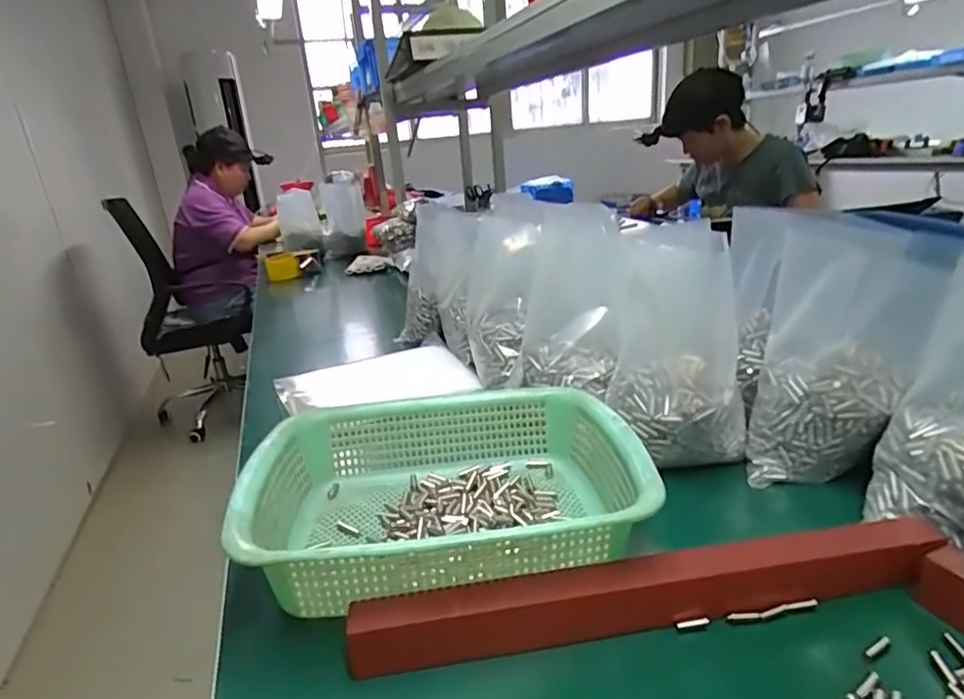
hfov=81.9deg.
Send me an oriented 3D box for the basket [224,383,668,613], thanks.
[{"bbox_3d":[-0.026,0.118,0.456,0.297,0.090,0.223,-7,18,-5],"label":"basket"}]

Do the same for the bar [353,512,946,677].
[{"bbox_3d":[0.112,0.160,0.367,0.386,0.040,0.030,-7,18,-5],"label":"bar"}]

